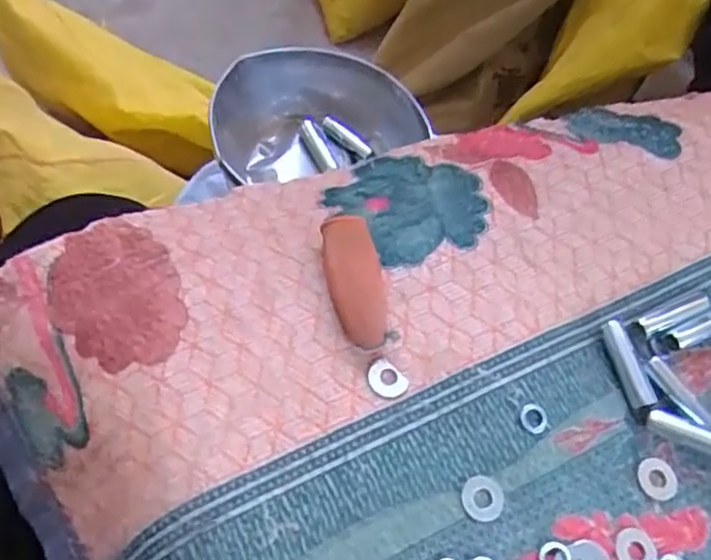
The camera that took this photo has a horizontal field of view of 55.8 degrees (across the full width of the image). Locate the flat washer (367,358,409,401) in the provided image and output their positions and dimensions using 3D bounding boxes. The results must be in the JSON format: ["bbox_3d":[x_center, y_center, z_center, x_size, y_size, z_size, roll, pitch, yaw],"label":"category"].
[{"bbox_3d":[0.014,0.046,0.308,0.020,0.004,0.016,34,64,15],"label":"flat washer"}]

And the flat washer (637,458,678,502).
[{"bbox_3d":[0.137,0.090,0.303,0.019,0.004,0.018,-11,62,-9],"label":"flat washer"}]

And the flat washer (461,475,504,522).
[{"bbox_3d":[0.055,0.094,0.290,0.019,0.004,0.018,1,61,-2],"label":"flat washer"}]

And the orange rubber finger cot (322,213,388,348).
[{"bbox_3d":[0.000,0.003,0.319,0.023,0.022,0.066,-9,62,-8],"label":"orange rubber finger cot"}]

